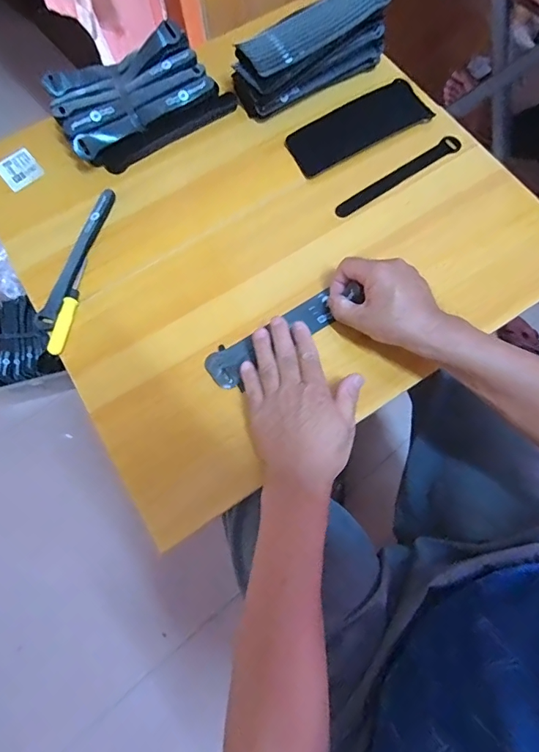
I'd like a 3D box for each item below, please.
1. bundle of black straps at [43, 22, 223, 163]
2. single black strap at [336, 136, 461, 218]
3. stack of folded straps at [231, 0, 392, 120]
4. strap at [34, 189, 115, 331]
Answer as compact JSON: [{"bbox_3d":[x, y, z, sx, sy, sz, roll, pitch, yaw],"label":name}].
[{"bbox_3d":[-0.186,-0.378,0.557,0.203,0.060,0.131,-31,74,-7],"label":"bundle of black straps"},{"bbox_3d":[0.168,-0.262,0.548,0.195,0.010,0.025,-32,75,-8],"label":"single black strap"},{"bbox_3d":[0.052,-0.441,0.557,0.206,0.075,0.079,-31,75,-8],"label":"stack of folded straps"},{"bbox_3d":[-0.235,-0.145,0.512,0.026,0.016,0.193,15,74,6],"label":"strap"}]

